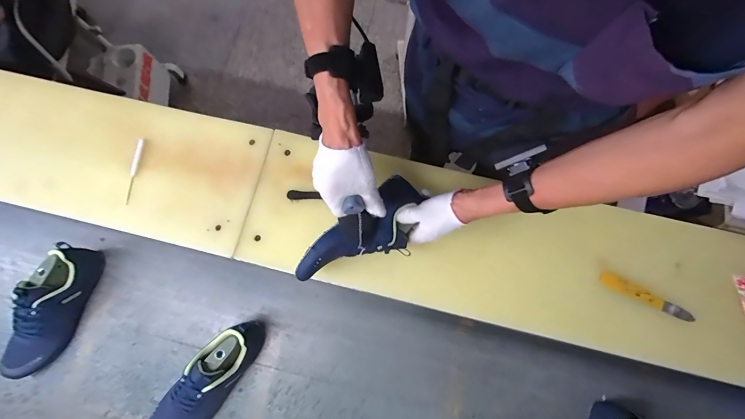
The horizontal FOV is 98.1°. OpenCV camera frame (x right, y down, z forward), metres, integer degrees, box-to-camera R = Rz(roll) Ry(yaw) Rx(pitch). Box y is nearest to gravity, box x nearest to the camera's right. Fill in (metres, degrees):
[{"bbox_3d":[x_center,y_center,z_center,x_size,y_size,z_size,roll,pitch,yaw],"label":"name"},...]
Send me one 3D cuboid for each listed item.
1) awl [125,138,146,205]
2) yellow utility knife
[{"bbox_3d":[-0.476,-0.077,0.644,0.012,0.007,0.133,6,77,2],"label":"awl"},{"bbox_3d":[0.486,0.155,0.568,0.153,0.014,0.025,28,78,6],"label":"yellow utility knife"}]

